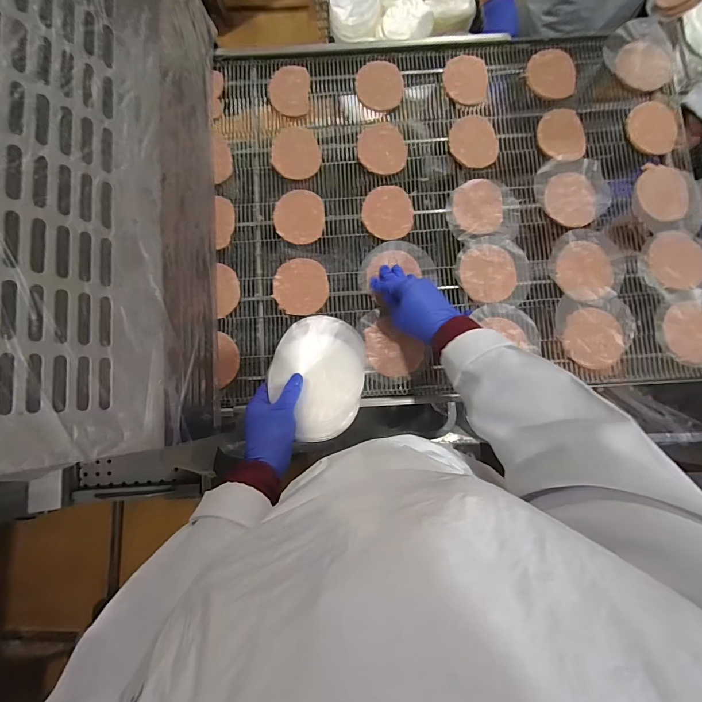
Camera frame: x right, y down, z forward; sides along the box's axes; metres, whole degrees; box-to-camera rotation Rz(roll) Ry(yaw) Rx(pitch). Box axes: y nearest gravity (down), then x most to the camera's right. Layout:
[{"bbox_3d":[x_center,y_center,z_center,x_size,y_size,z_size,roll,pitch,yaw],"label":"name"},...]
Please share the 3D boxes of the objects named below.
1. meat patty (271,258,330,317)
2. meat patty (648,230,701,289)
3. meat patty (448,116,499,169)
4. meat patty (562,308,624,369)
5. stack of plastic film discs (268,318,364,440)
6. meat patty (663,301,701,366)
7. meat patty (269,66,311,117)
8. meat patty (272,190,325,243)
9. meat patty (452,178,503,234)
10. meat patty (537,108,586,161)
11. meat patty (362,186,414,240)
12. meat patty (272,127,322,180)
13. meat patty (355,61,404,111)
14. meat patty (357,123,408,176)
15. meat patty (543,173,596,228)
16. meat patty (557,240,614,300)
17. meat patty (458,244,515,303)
[{"bbox_3d":[-0.081,-0.103,0.609,0.087,0.016,0.089,-2,87,3],"label":"meat patty"},{"bbox_3d":[0.508,-0.143,0.580,0.072,0.010,0.091,-9,86,3],"label":"meat patty"},{"bbox_3d":[0.206,-0.350,0.628,0.080,0.005,0.086,0,87,3],"label":"meat patty"},{"bbox_3d":[0.374,-0.019,0.575,0.082,0.012,0.090,0,87,3],"label":"meat patty"},{"bbox_3d":[-0.045,0.033,0.503,0.121,0.016,0.164,8,74,1],"label":"stack of plastic film discs"},{"bbox_3d":[0.519,-0.028,0.563,0.076,0.015,0.094,5,87,4],"label":"meat patty"},{"bbox_3d":[-0.106,-0.450,0.649,0.068,0.006,0.090,1,87,3],"label":"meat patty"},{"bbox_3d":[-0.086,-0.222,0.624,0.081,0.012,0.086,-2,87,3],"label":"meat patty"},{"bbox_3d":[0.209,-0.237,0.615,0.079,0.008,0.092,4,87,4],"label":"meat patty"},{"bbox_3d":[0.354,-0.361,0.627,0.075,0.010,0.092,-9,86,3],"label":"meat patty"},{"bbox_3d":[0.061,-0.228,0.617,0.081,0.010,0.091,-2,87,3],"label":"meat patty"},{"bbox_3d":[-0.092,-0.337,0.635,0.080,0.011,0.093,-1,87,3],"label":"meat patty"},{"bbox_3d":[0.050,-0.458,0.644,0.079,0.005,0.094,-5,87,3],"label":"meat patty"},{"bbox_3d":[0.052,-0.341,0.631,0.079,0.009,0.093,-9,86,3],"label":"meat patty"},{"bbox_3d":[0.355,-0.243,0.606,0.080,0.008,0.083,0,87,3],"label":"meat patty"},{"bbox_3d":[0.369,-0.127,0.589,0.085,0.009,0.092,0,87,3],"label":"meat patty"},{"bbox_3d":[0.219,-0.124,0.599,0.084,0.009,0.093,-2,87,3],"label":"meat patty"}]

